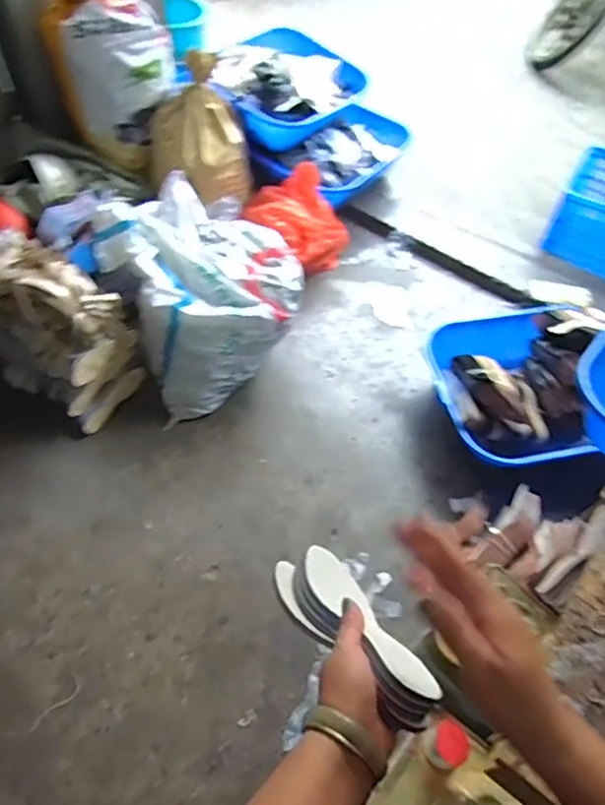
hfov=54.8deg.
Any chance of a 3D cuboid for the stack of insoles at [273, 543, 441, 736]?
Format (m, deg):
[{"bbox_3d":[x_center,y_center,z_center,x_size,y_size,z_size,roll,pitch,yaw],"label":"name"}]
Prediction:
[{"bbox_3d":[0.049,0.207,0.538,0.083,0.056,0.211,-25,24,-20],"label":"stack of insoles"}]

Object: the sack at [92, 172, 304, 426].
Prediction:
[{"bbox_3d":[-0.300,-0.332,1.746,0.491,0.378,0.568,-24,59,-20],"label":"sack"}]

